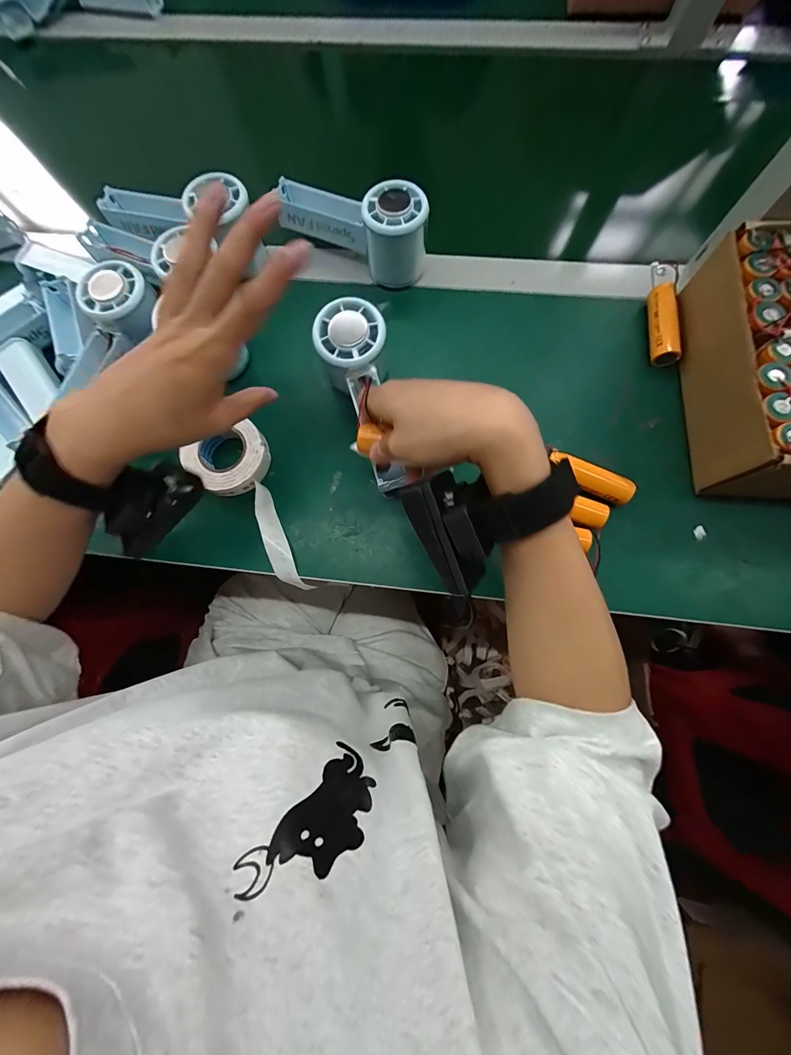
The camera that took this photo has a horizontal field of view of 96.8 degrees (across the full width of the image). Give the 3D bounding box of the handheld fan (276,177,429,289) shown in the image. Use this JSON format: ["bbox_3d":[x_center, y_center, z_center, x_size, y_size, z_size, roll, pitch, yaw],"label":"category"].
[{"bbox_3d":[-0.044,-0.291,0.338,0.157,0.062,0.056,30,81,7],"label":"handheld fan"}]

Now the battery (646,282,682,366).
[{"bbox_3d":[0.243,-0.184,0.320,0.023,0.022,0.073,2,78,2],"label":"battery"}]

